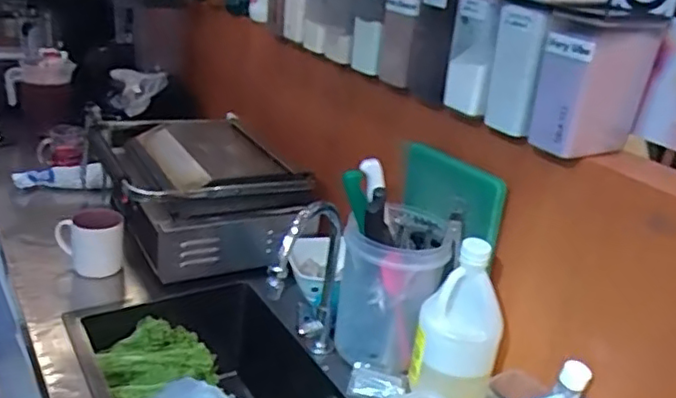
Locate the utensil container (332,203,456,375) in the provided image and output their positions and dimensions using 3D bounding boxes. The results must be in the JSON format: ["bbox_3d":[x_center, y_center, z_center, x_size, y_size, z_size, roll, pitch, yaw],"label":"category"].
[{"bbox_3d":[0.081,0.136,0.992,0.158,0.216,0.136,10,24,6],"label":"utensil container"}]

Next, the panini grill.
[{"bbox_3d":[-0.297,-0.044,1.300,0.320,0.165,0.449,-6,27,-28],"label":"panini grill"}]

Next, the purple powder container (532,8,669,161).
[{"bbox_3d":[0.323,-0.147,0.809,0.132,0.163,0.079,-10,29,-35],"label":"purple powder container"}]

